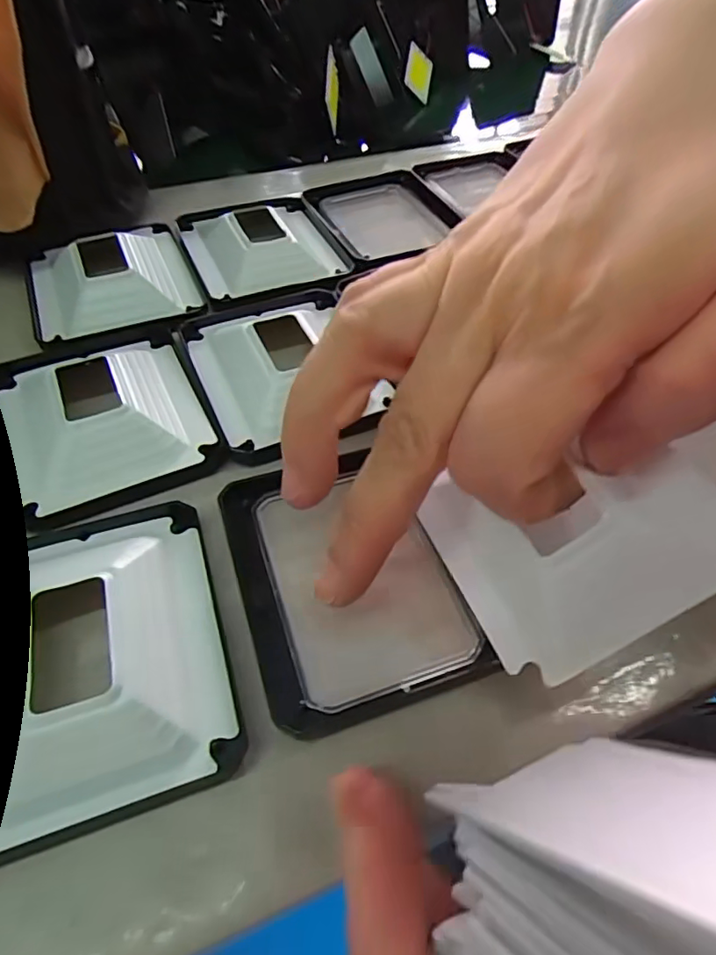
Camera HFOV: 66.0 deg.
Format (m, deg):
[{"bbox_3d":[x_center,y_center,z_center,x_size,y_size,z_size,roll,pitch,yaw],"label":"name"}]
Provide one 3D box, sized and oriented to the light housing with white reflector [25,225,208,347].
[{"bbox_3d":[-0.110,-0.089,0.243,0.069,0.019,0.076,-20,53,-16],"label":"light housing with white reflector"}]

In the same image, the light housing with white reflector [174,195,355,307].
[{"bbox_3d":[-0.046,-0.115,0.263,0.069,0.017,0.080,-18,53,-15],"label":"light housing with white reflector"}]

